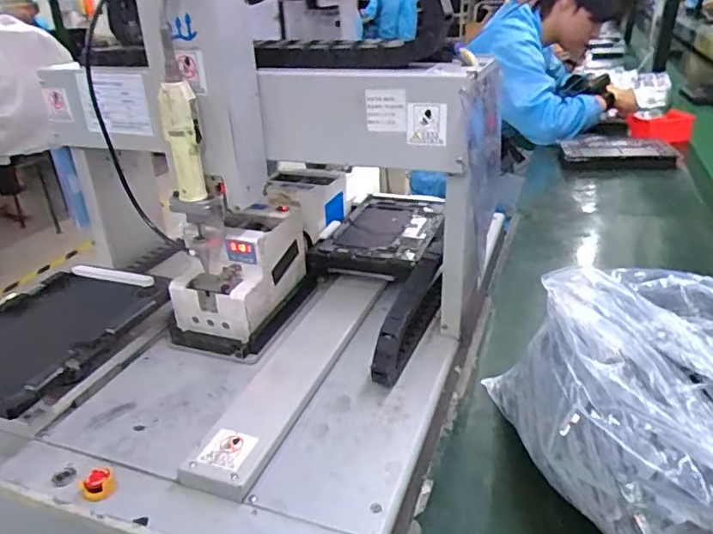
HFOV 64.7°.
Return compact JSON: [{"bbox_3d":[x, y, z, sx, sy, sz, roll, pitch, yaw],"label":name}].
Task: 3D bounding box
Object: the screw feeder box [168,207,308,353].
[{"bbox_3d":[-0.174,0.002,0.816,0.137,0.158,0.184,10,30,24],"label":"screw feeder box"}]

